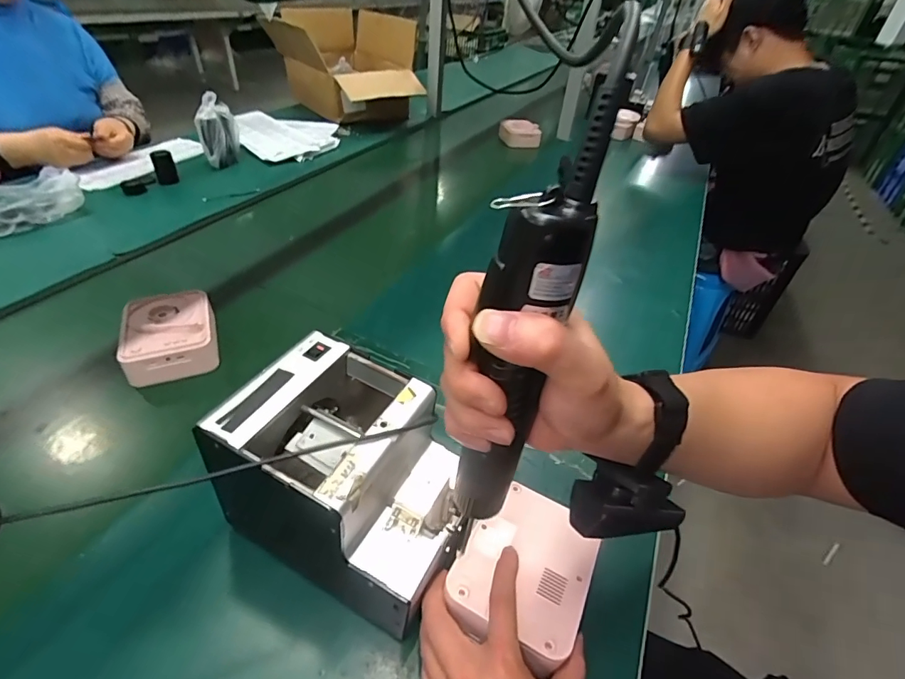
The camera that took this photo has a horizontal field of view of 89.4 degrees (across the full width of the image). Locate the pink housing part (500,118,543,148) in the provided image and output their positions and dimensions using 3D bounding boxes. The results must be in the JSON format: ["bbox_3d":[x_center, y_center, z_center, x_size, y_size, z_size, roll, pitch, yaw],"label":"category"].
[{"bbox_3d":[0.204,-0.625,1.385,0.127,0.069,0.069,10,40,4],"label":"pink housing part"}]

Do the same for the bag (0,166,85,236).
[{"bbox_3d":[-0.774,-0.242,0.788,0.129,0.060,0.208,33,47,28],"label":"bag"}]

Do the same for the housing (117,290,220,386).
[{"bbox_3d":[-0.355,-0.007,0.577,0.101,0.050,0.119,-14,44,-23],"label":"housing"}]

